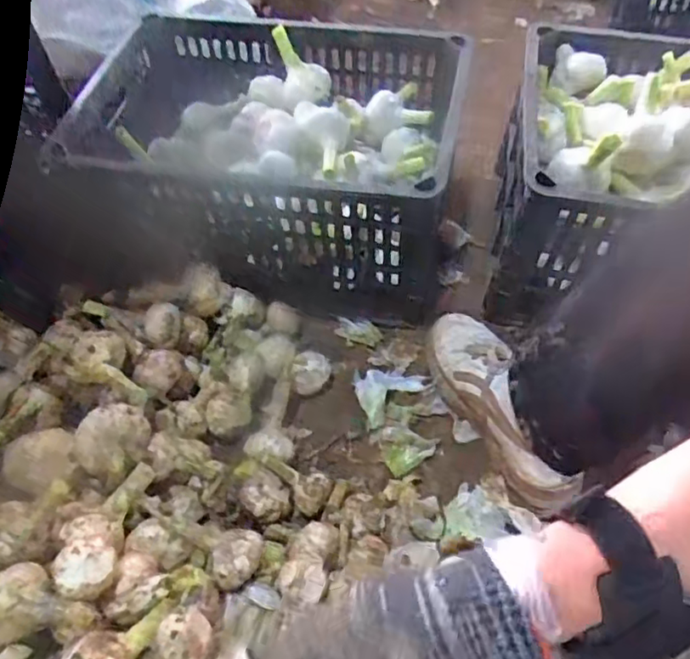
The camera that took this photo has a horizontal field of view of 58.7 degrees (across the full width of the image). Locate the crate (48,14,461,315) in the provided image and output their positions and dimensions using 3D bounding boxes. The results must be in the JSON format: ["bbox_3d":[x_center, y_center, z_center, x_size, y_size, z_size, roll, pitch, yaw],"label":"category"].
[{"bbox_3d":[-0.097,-0.218,0.775,0.453,0.206,0.276,10,56,9],"label":"crate"}]

